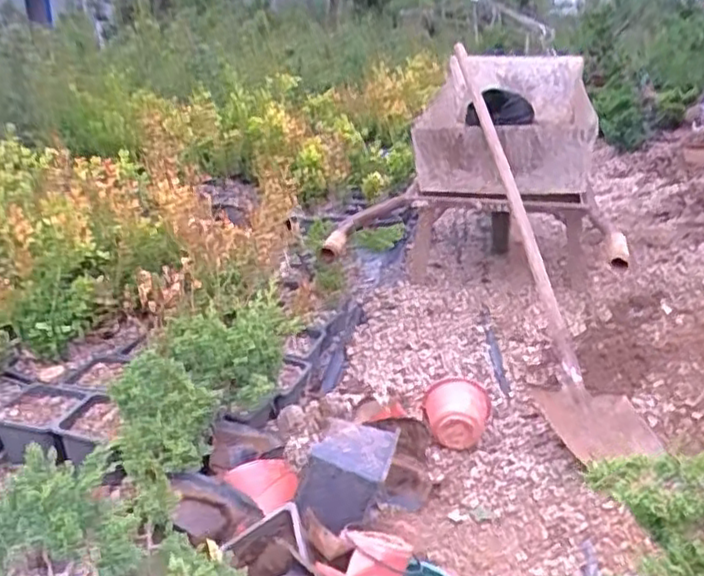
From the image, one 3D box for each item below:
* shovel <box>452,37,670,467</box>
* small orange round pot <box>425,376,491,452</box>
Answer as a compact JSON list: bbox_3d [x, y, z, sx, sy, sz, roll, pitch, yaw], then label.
[{"bbox_3d":[0.429,-0.186,1.811,0.189,0.112,1.461,-1,49,-10],"label":"shovel"},{"bbox_3d":[0.212,0.262,1.388,0.124,0.107,0.140,7,23,9],"label":"small orange round pot"}]

